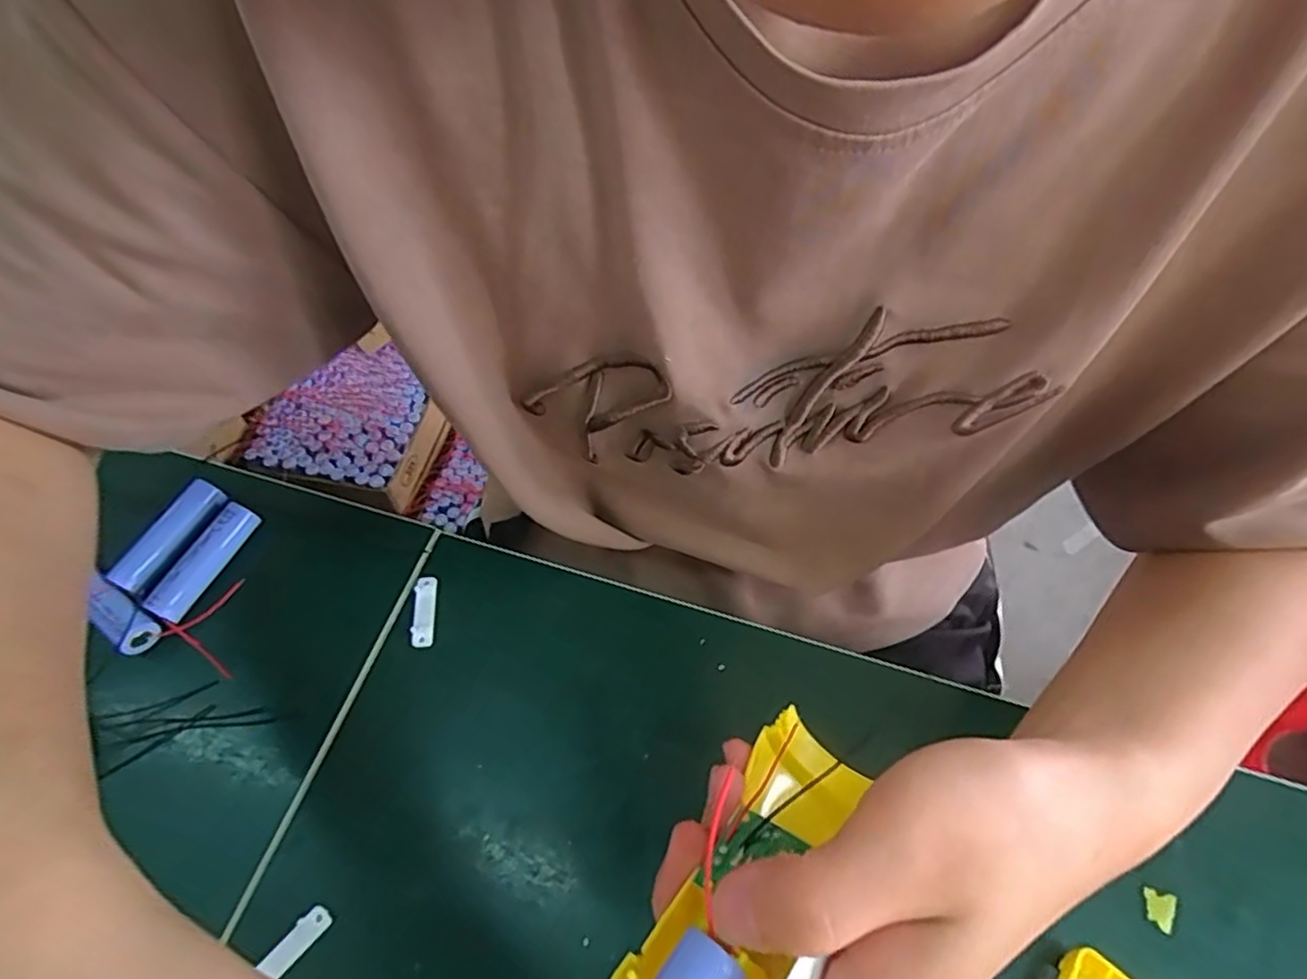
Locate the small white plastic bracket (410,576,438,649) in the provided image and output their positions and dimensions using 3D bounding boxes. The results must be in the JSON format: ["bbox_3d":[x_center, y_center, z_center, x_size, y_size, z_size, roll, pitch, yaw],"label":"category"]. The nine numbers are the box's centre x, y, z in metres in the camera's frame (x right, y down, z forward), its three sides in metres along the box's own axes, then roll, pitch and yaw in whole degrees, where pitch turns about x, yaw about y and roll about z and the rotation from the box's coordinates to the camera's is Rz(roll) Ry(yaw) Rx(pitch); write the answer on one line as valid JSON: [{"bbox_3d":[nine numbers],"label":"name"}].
[{"bbox_3d":[-0.118,0.063,0.350,0.011,0.005,0.038,-3,60,-3],"label":"small white plastic bracket"}]

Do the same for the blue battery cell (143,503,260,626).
[{"bbox_3d":[-0.234,0.037,0.352,0.018,0.022,0.065,21,61,11],"label":"blue battery cell"}]

